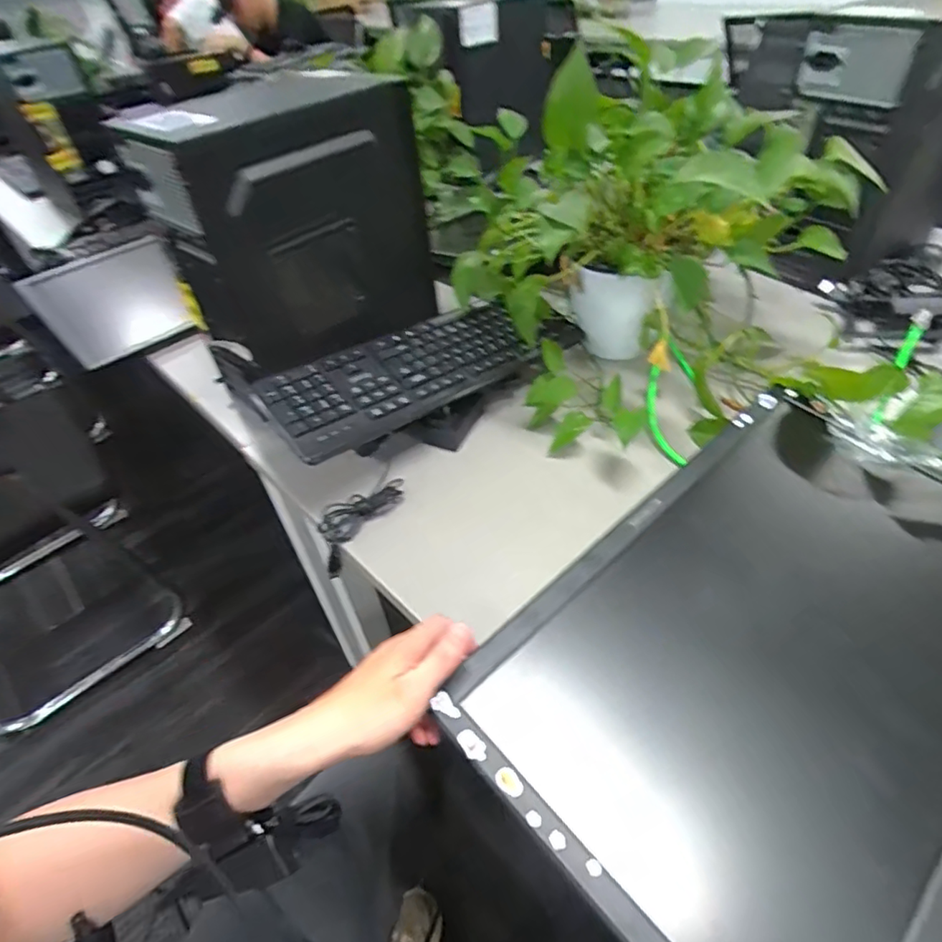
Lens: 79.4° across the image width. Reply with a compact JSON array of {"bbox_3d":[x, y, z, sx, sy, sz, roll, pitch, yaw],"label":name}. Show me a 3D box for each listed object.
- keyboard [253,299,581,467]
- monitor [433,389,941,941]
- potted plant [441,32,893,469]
[{"bbox_3d":[-0.049,-0.139,0.713,0.413,0.020,0.129,-29,65,-31],"label":"keyboard"},{"bbox_3d":[0.271,0.143,0.485,0.535,0.060,0.324,-34,51,-25],"label":"monitor"},{"bbox_3d":[0.219,-0.264,0.692,0.391,0.312,0.309,-25,47,-18],"label":"potted plant"}]

